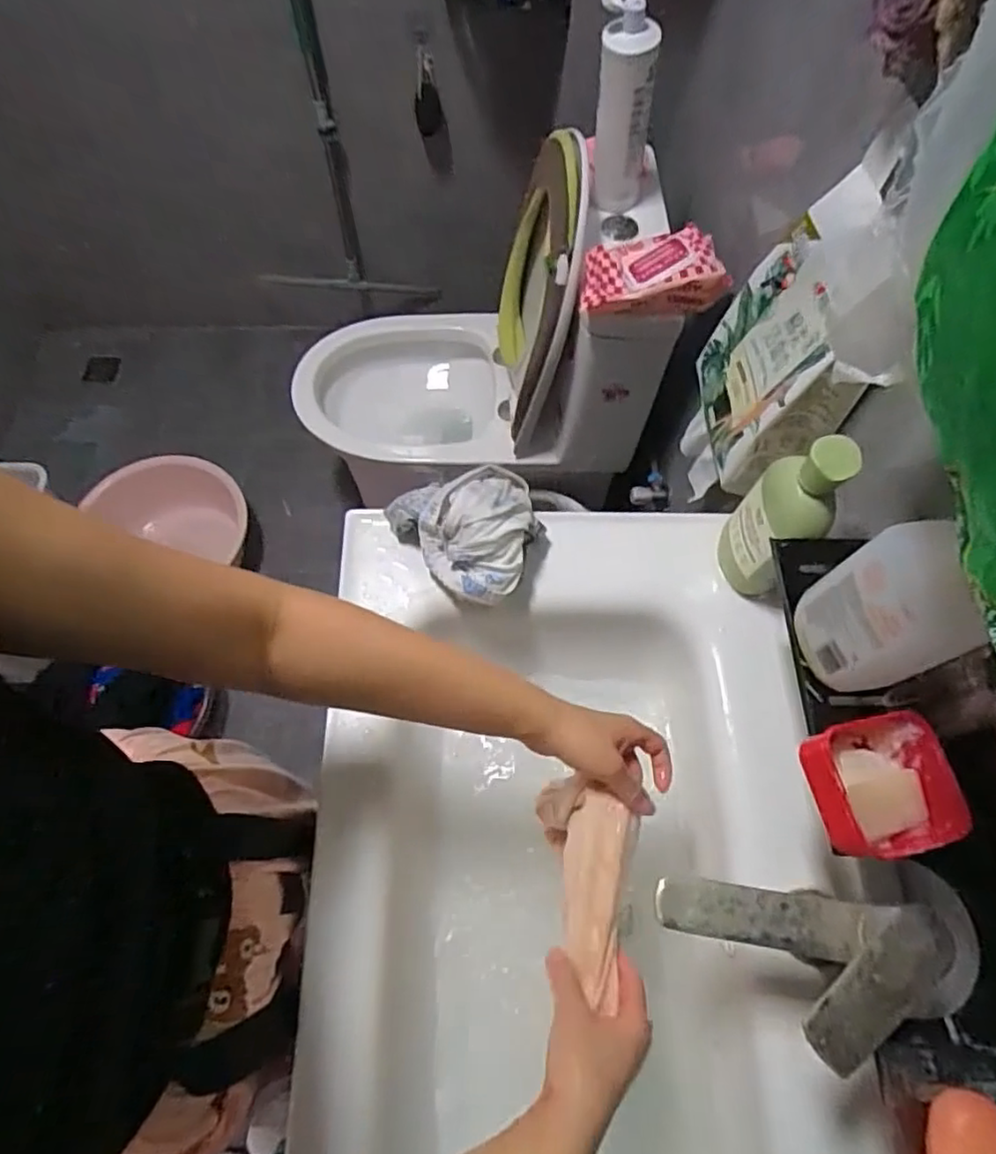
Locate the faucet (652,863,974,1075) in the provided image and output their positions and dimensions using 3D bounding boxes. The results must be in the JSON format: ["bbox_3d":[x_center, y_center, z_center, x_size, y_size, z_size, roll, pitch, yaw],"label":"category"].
[{"bbox_3d":[0.213,0.249,0.417,0.193,0.067,0.098,-3,66,-2],"label":"faucet"}]

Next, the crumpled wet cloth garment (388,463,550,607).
[{"bbox_3d":[-0.019,-0.059,0.661,0.136,0.071,0.155,-37,71,-16],"label":"crumpled wet cloth garment"}]

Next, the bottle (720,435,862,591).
[{"bbox_3d":[0.263,-0.054,0.602,0.075,0.204,0.062,37,70,14],"label":"bottle"}]

